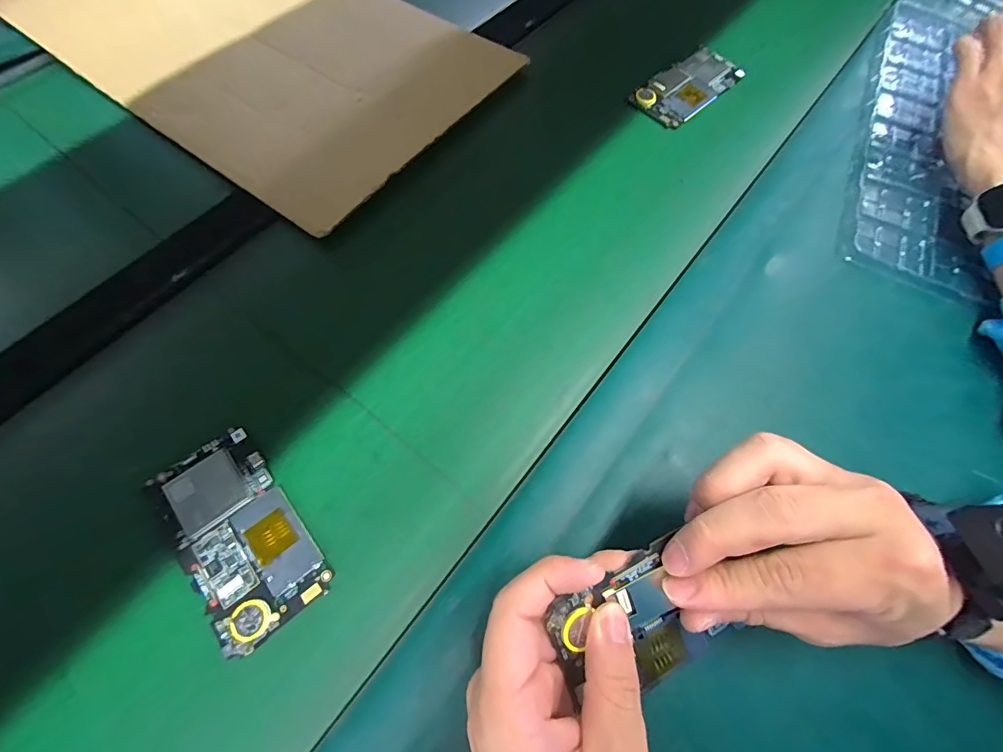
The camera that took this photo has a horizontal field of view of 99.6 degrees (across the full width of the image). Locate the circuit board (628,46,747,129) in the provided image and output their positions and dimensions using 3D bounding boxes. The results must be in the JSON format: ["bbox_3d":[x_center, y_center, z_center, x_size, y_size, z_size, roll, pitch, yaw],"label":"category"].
[{"bbox_3d":[0.196,-0.306,0.443,0.125,0.010,0.063,-41,75,-15],"label":"circuit board"}]

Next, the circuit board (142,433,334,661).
[{"bbox_3d":[-0.162,0.095,0.259,0.065,0.006,0.124,-37,74,-14],"label":"circuit board"}]

